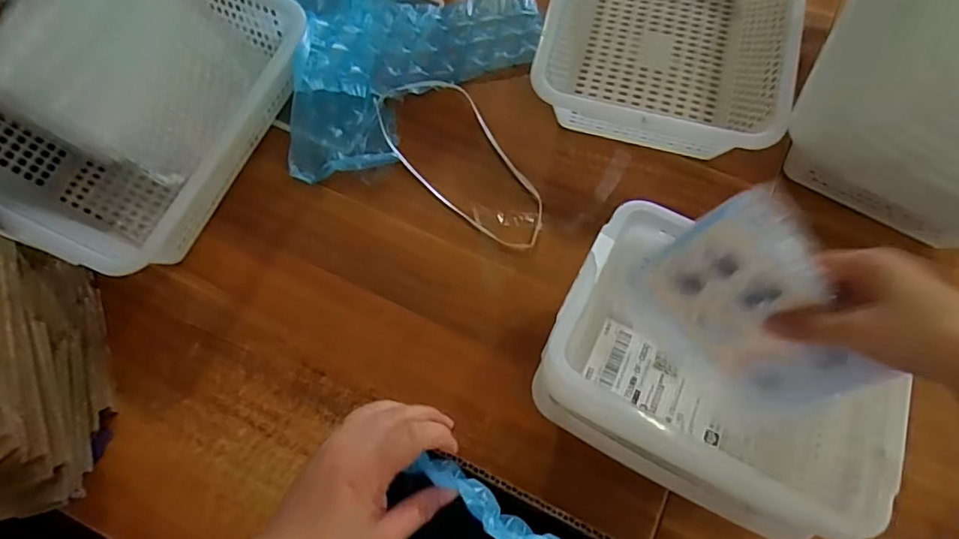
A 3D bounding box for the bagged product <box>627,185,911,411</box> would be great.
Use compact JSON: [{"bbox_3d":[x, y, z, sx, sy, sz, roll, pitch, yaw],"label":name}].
[{"bbox_3d":[0.188,0.031,0.369,0.149,0.124,0.014,47,47,2],"label":"bagged product"}]

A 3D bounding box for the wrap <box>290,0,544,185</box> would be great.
[{"bbox_3d":[-0.097,-0.376,0.685,0.319,0.079,0.509,-8,73,-1],"label":"wrap"}]

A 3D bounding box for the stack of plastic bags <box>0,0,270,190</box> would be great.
[{"bbox_3d":[-0.384,-0.221,0.598,0.215,0.034,0.211,33,80,-27],"label":"stack of plastic bags"}]

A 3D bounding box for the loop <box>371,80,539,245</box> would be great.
[{"bbox_3d":[-0.023,-0.124,0.638,0.116,0.019,0.255,-30,75,-8],"label":"loop"}]

